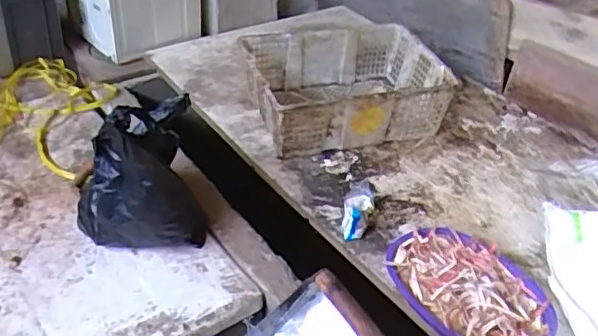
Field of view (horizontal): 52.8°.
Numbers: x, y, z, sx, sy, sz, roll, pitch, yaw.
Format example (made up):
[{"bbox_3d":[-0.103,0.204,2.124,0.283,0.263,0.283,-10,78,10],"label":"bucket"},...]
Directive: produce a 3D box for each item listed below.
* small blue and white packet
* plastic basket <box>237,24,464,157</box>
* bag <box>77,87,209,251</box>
[{"bbox_3d":[0.123,0.093,1.260,0.062,0.064,0.134,9,39,5],"label":"small blue and white packet"},{"bbox_3d":[0.114,-0.223,1.601,0.485,0.162,0.448,-5,40,-11],"label":"plastic basket"},{"bbox_3d":[-0.317,0.005,1.163,0.234,0.280,0.213,-11,41,-18],"label":"bag"}]

